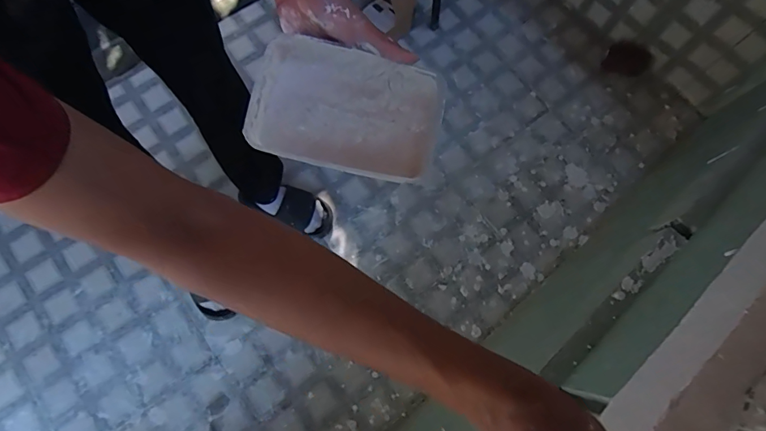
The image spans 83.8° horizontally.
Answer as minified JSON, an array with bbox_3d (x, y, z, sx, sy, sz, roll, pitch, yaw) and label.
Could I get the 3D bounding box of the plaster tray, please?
[{"bbox_3d":[-0.032,-0.096,0.393,0.163,0.039,0.108,9,74,1],"label":"plaster tray"}]

